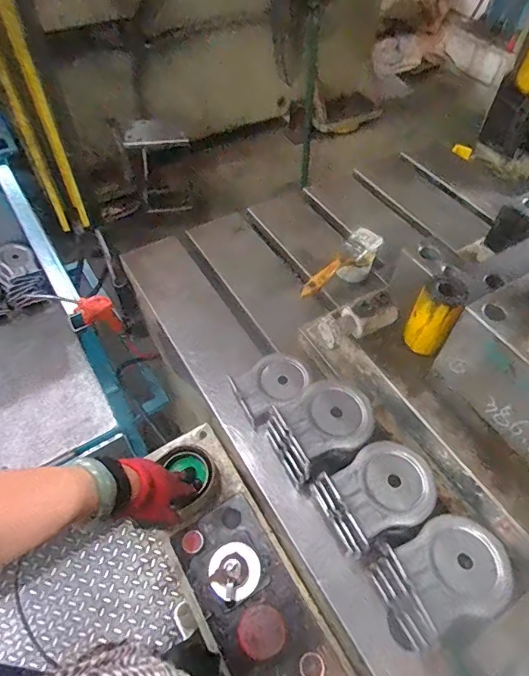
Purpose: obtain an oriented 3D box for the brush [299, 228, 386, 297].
[{"bbox_3d":[0.146,-0.134,0.817,0.057,0.029,0.208,33,59,21],"label":"brush"}]

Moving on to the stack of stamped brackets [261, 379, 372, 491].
[{"bbox_3d":[0.076,0.120,0.612,0.124,0.098,0.101,-20,57,-17],"label":"stack of stamped brackets"}]

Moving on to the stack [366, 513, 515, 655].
[{"bbox_3d":[0.196,0.273,0.515,0.134,0.090,0.102,-18,56,-15],"label":"stack"}]

